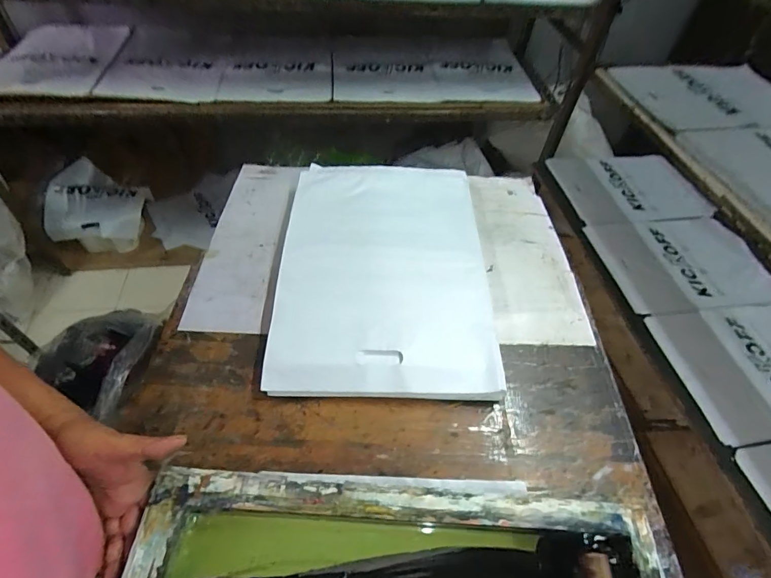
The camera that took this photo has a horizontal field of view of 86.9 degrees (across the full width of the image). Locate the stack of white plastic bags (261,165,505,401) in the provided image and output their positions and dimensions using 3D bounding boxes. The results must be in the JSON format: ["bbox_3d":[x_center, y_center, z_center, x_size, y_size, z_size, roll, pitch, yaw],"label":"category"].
[{"bbox_3d":[-0.005,-0.062,0.745,0.353,0.036,0.524,2,56,-2],"label":"stack of white plastic bags"}]

